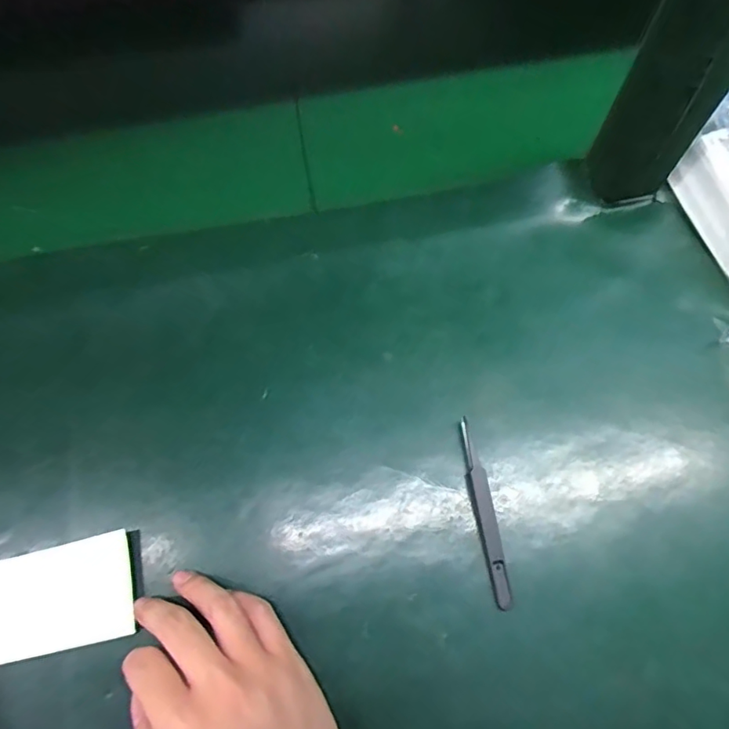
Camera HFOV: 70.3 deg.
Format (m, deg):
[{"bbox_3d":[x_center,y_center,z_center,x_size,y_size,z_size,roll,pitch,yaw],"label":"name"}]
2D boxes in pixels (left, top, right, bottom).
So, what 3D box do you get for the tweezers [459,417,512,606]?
[{"bbox_3d":[0.074,0.090,0.321,0.011,0.007,0.113,-9,70,-1],"label":"tweezers"}]

